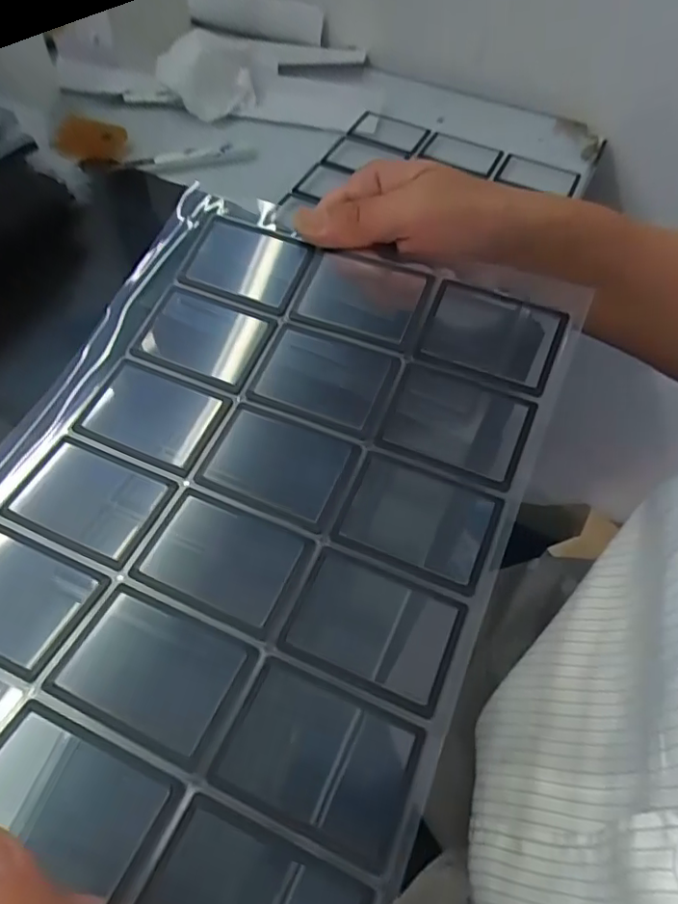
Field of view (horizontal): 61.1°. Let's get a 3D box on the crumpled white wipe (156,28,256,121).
[{"bbox_3d":[-0.112,-0.321,0.490,0.081,0.043,0.059,-7,56,-9],"label":"crumpled white wipe"}]

